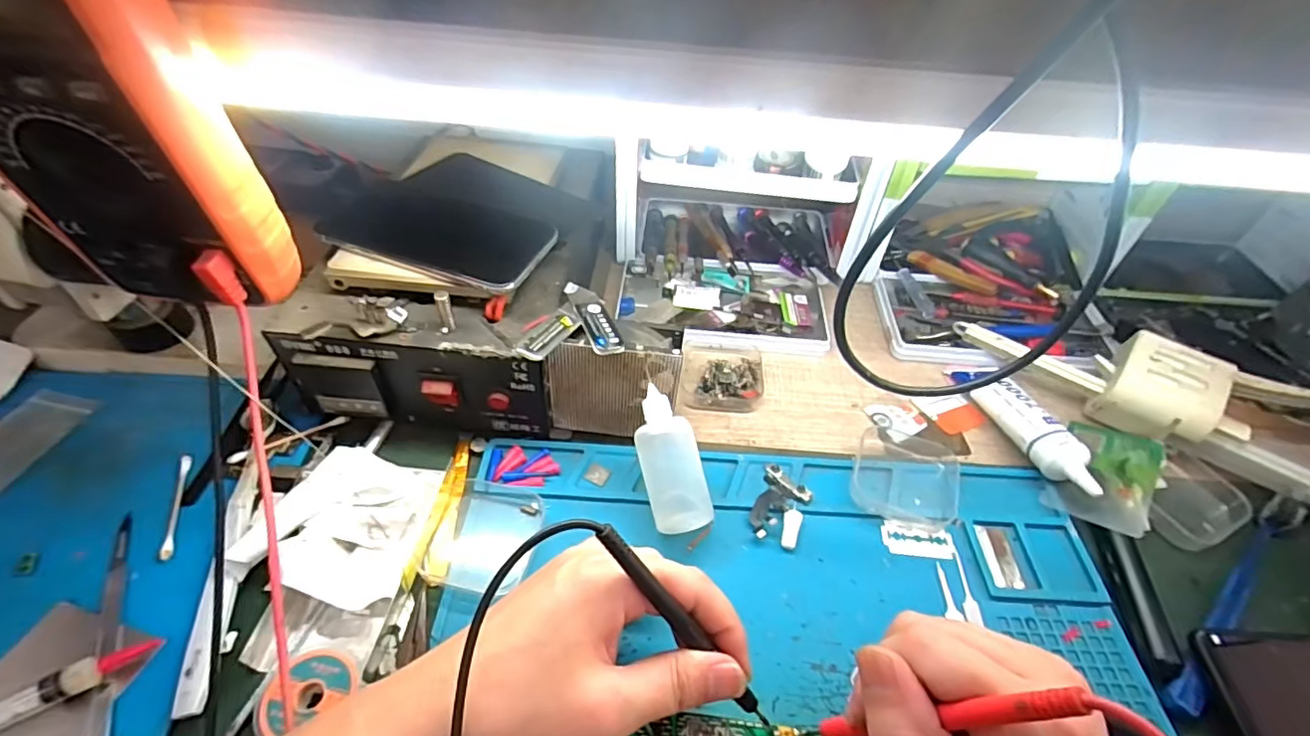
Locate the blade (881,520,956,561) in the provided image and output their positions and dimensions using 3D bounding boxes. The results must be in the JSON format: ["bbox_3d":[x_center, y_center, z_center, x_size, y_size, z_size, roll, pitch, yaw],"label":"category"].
[{"bbox_3d":[0.161,0.105,0.346,0.041,0.004,0.022,4,44,7],"label":"blade"}]

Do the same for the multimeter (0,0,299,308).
[{"bbox_3d":[-0.209,-0.101,0.205,0.082,0.169,0.046,9,48,5],"label":"multimeter"}]

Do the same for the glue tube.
[{"bbox_3d":[0.258,0.035,0.397,0.025,0.024,0.134,-4,35,-9],"label":"glue tube"}]

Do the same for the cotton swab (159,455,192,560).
[{"bbox_3d":[-0.286,0.082,0.337,0.008,0.004,0.071,-13,50,-15],"label":"cotton swab"}]

